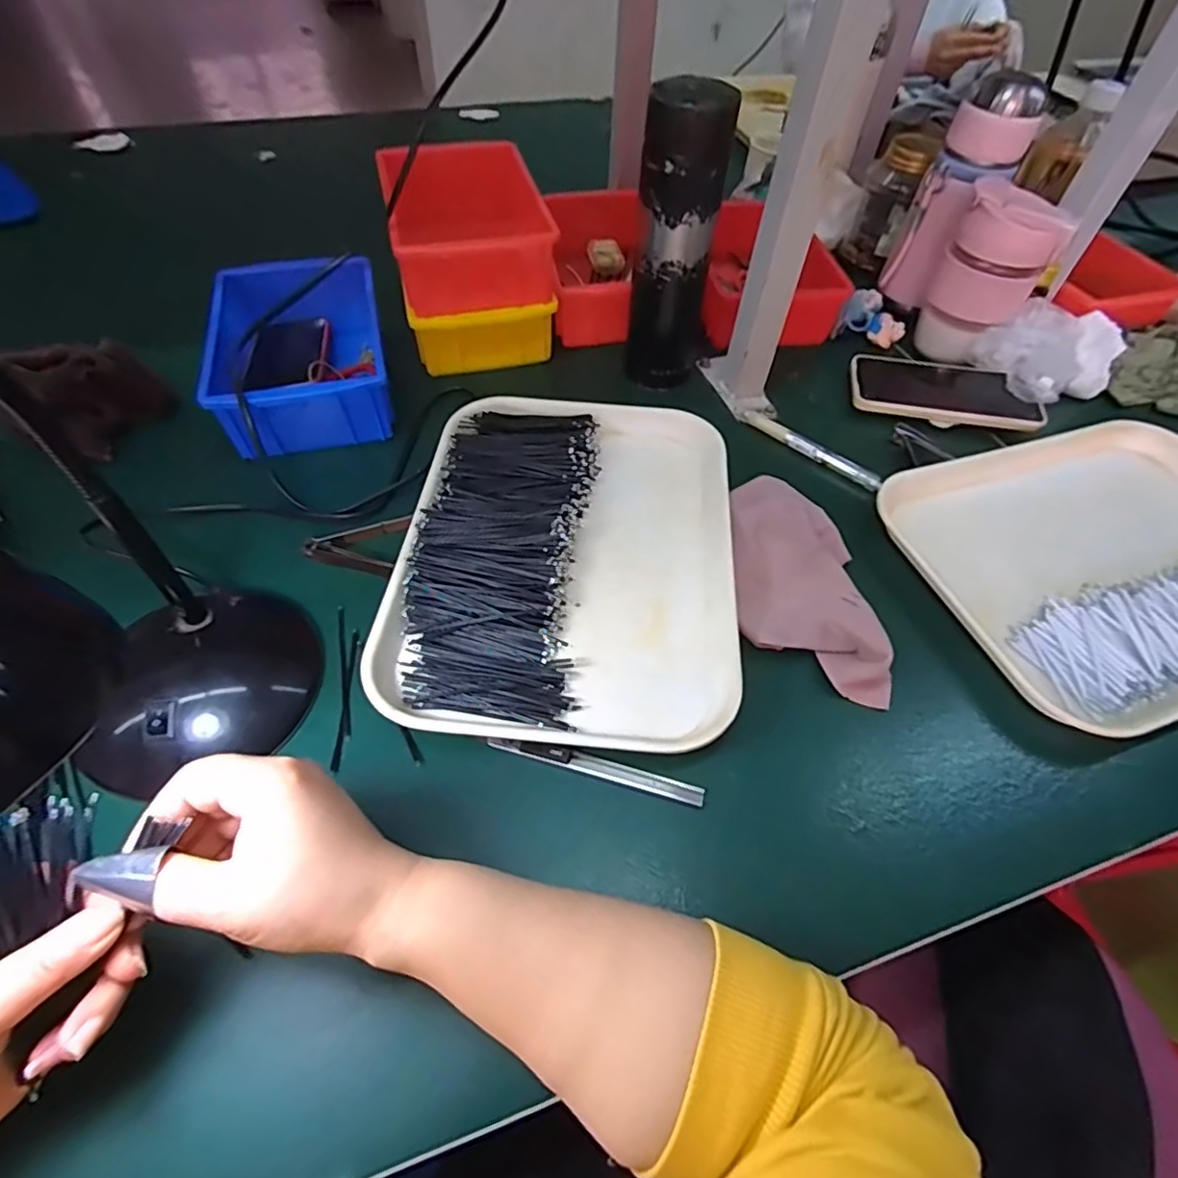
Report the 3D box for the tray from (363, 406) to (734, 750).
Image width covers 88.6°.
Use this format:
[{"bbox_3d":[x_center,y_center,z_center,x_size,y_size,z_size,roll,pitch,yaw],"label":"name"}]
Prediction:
[{"bbox_3d":[-0.012,-0.036,0.433,0.226,0.022,0.296,5,54,1],"label":"tray"}]

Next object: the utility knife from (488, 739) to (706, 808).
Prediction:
[{"bbox_3d":[0.005,0.102,0.348,0.124,0.008,0.012,14,55,7],"label":"utility knife"}]

